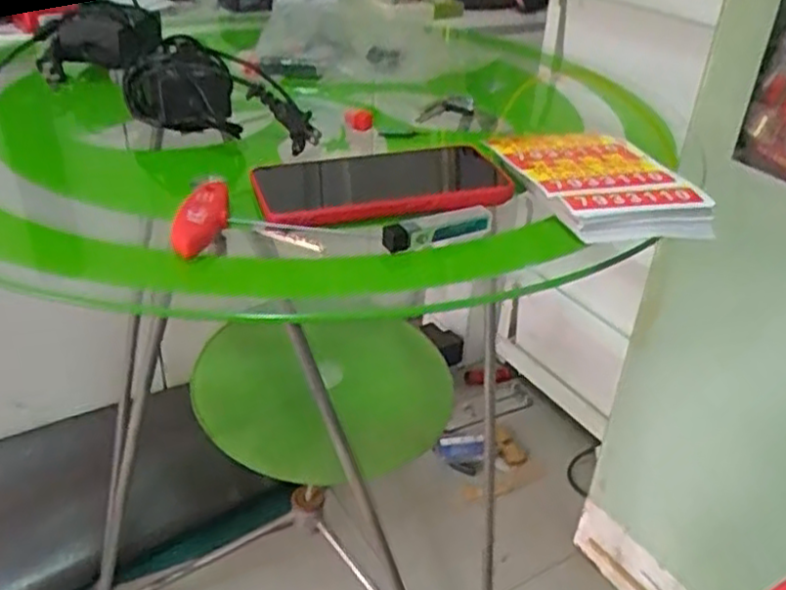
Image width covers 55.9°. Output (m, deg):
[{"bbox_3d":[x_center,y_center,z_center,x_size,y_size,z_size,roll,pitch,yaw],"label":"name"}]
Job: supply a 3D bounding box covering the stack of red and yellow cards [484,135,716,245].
[{"bbox_3d":[0.136,-0.078,0.515,0.104,0.026,0.149,-10,35,-19],"label":"stack of red and yellow cards"}]

